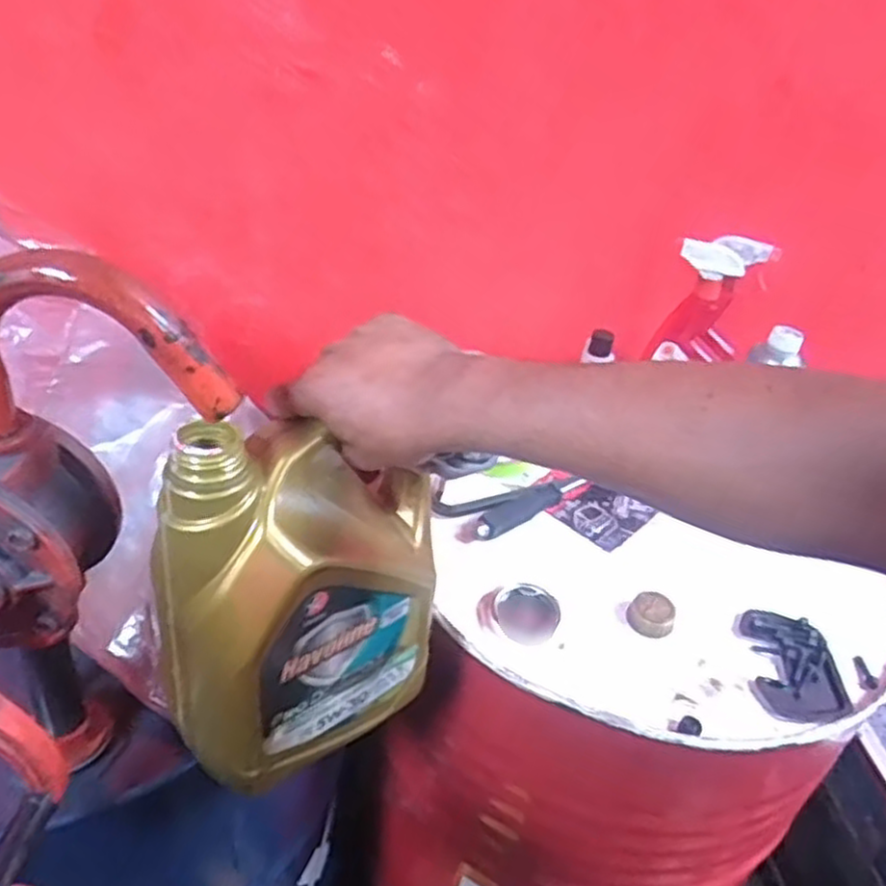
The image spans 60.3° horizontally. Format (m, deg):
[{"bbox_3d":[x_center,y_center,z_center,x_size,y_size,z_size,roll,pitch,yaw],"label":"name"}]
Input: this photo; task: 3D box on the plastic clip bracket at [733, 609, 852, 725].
[{"bbox_3d":[0.323,0.205,0.700,0.090,0.016,0.116,7,36,-1],"label":"plastic clip bracket"}]

